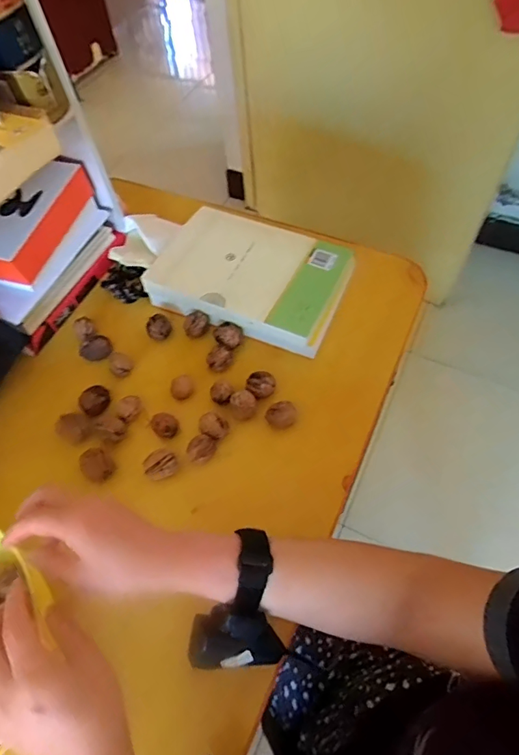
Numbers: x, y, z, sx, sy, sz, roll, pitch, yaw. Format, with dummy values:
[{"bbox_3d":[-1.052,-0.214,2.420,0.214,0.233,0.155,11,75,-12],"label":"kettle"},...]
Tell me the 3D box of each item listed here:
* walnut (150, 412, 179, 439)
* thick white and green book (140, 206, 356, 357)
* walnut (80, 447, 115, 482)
[{"bbox_3d":[-0.109,0.055,0.508,0.027,0.026,0.024,14,61,12],"label":"walnut"},{"bbox_3d":[-0.011,-0.142,0.600,0.246,0.038,0.164,20,62,15],"label":"thick white and green book"},{"bbox_3d":[-0.178,0.095,0.488,0.031,0.040,0.031,-2,58,3],"label":"walnut"}]

